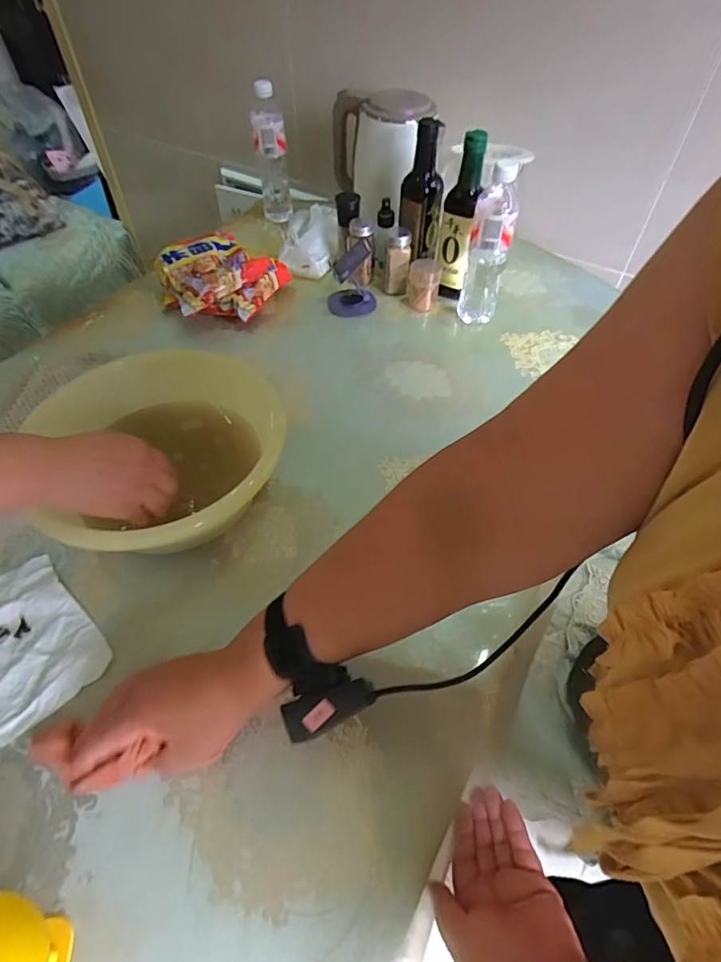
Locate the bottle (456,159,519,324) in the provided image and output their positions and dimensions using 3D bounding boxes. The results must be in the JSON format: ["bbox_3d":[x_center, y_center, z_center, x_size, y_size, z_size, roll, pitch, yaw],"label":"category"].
[{"bbox_3d":[0.203,-0.368,0.778,0.064,0.238,0.070,13,53,9],"label":"bottle"}]

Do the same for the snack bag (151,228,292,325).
[{"bbox_3d":[-0.232,-0.362,0.868,0.217,0.080,0.190,-28,57,-21],"label":"snack bag"}]

